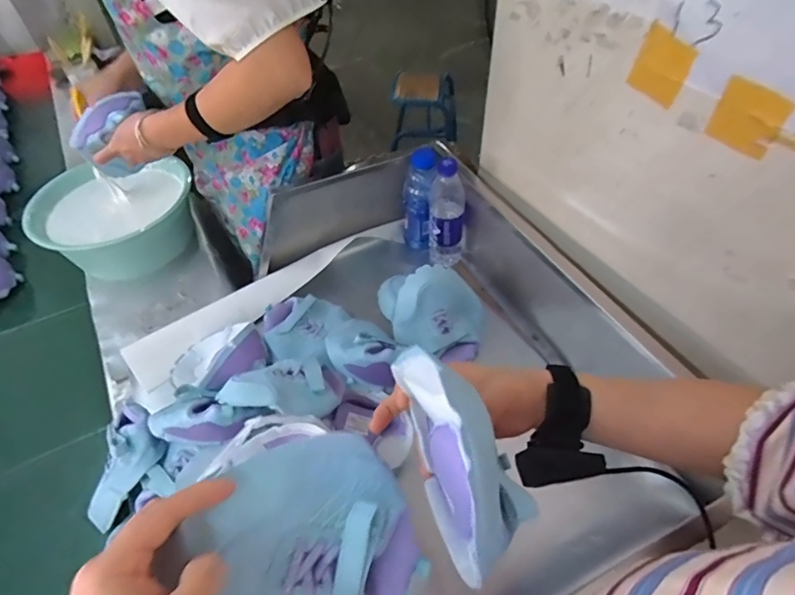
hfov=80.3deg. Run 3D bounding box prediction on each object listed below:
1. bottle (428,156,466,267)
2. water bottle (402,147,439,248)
[{"bbox_3d":[0.093,-0.150,0.861,0.070,0.223,0.070,5,49,5],"label":"bottle"},{"bbox_3d":[0.043,-0.178,0.896,0.062,0.193,0.072,1,49,2],"label":"water bottle"}]

